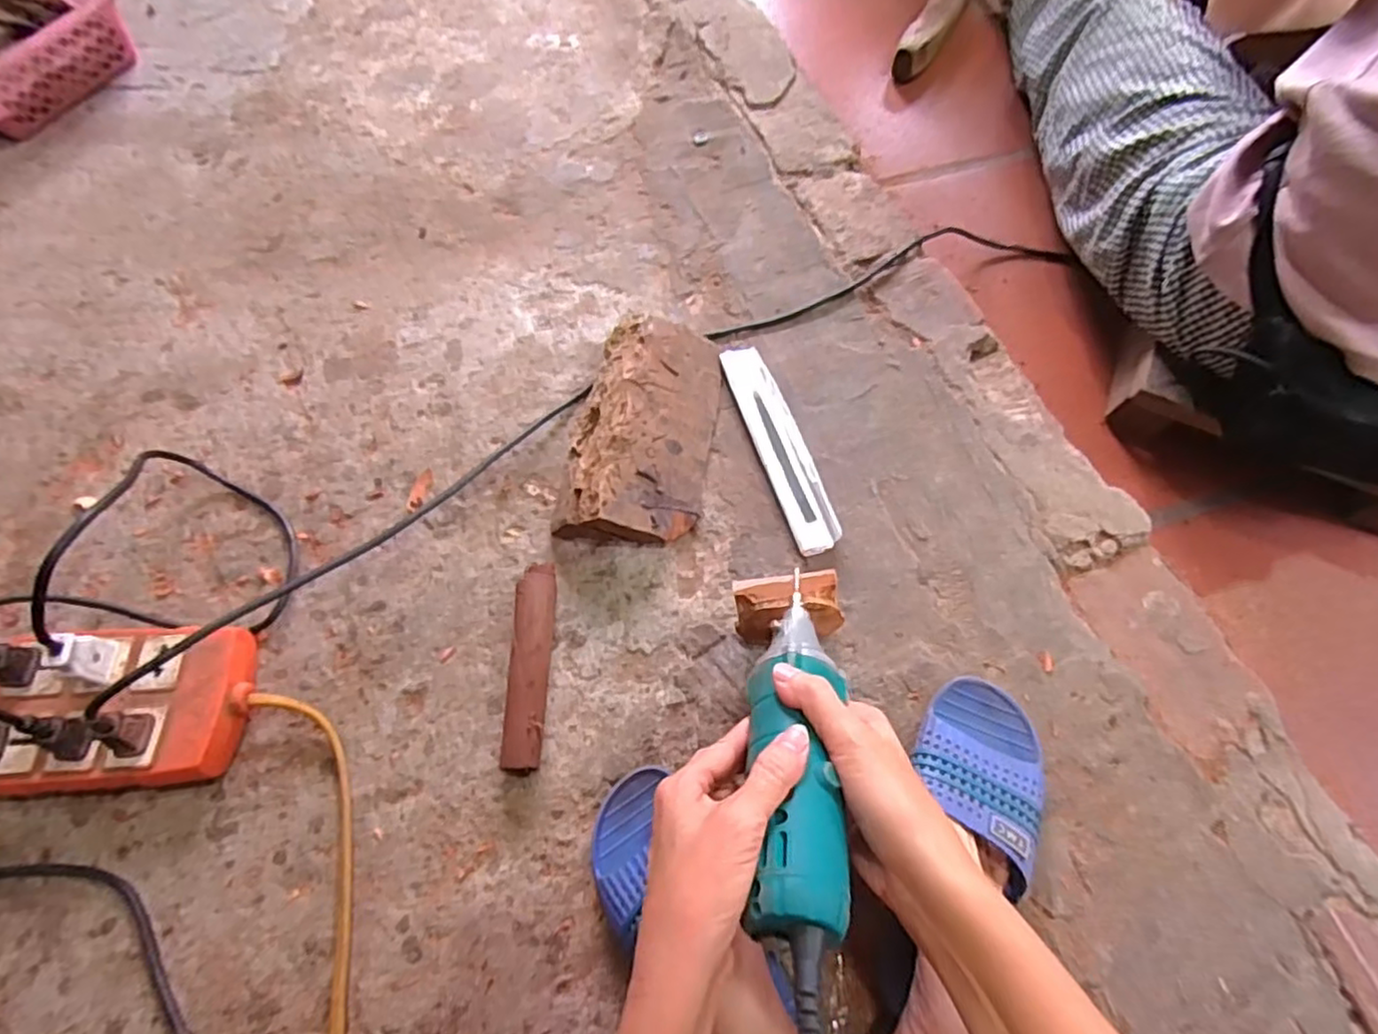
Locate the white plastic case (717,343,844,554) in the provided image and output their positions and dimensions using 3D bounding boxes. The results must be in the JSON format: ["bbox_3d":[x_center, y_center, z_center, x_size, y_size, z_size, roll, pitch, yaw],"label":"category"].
[{"bbox_3d":[0.082,-0.067,0.609,0.042,0.014,0.215,-17,65,-7],"label":"white plastic case"}]

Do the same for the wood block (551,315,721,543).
[{"bbox_3d":[-0.041,-0.078,0.594,0.122,0.051,0.213,8,64,4],"label":"wood block"}]

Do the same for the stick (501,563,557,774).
[{"bbox_3d":[-0.120,0.111,0.514,0.029,0.029,0.154,-2,64,0],"label":"stick"}]

